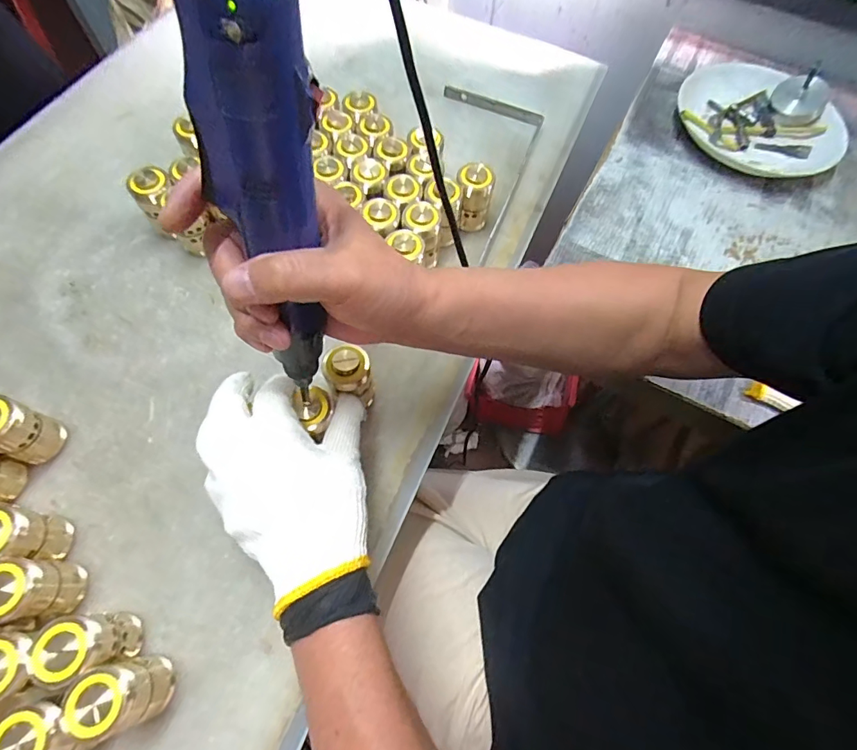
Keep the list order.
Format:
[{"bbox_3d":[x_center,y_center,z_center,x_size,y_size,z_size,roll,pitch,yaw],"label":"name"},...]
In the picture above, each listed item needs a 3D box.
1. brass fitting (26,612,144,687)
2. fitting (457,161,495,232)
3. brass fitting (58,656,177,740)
[{"bbox_3d":[-0.222,0.178,0.308,0.034,0.069,0.035,-4,66,-5],"label":"brass fitting"},{"bbox_3d":[0.047,-0.186,0.492,0.036,0.070,0.030,9,65,1],"label":"fitting"},{"bbox_3d":[-0.199,0.206,0.298,0.040,0.067,0.035,-14,67,-10],"label":"brass fitting"}]

